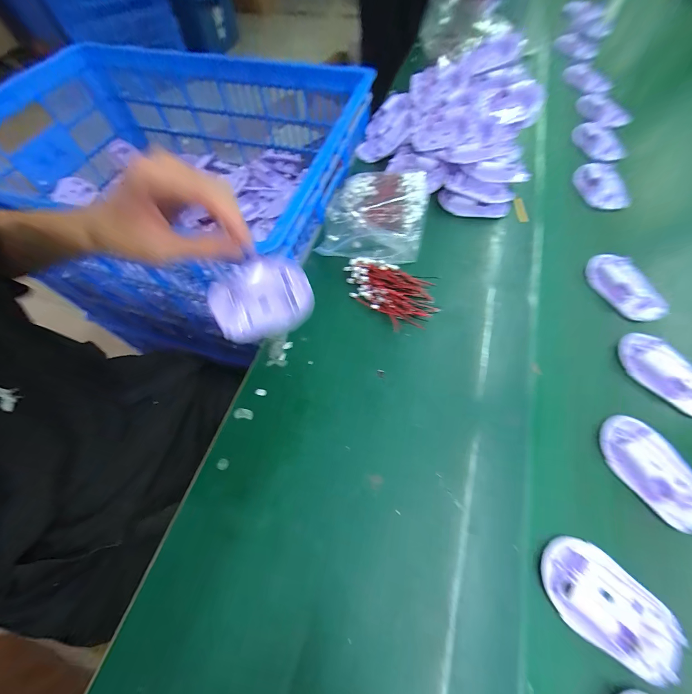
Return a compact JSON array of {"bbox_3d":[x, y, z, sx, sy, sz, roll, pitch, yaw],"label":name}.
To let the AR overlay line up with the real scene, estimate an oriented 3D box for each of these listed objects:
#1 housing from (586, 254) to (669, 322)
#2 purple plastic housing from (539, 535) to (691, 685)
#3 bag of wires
[{"bbox_3d":[0.344,-0.074,0.373,0.055,0.020,0.095,-15,62,-4],"label":"housing"},{"bbox_3d":[0.204,0.199,0.231,0.094,0.016,0.061,39,71,21],"label":"purple plastic housing"},{"bbox_3d":[0.042,-0.190,0.433,0.139,0.040,0.157,12,63,10],"label":"bag of wires"}]

